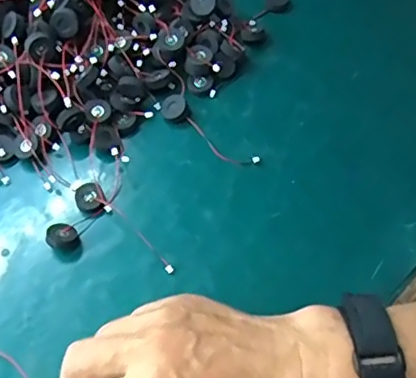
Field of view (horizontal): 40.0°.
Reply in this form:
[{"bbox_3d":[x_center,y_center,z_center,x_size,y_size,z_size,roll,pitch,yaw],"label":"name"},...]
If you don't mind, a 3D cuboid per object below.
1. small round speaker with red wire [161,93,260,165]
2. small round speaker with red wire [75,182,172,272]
[{"bbox_3d":[0.000,-0.045,0.442,0.090,0.011,0.023,38,67,18],"label":"small round speaker with red wire"},{"bbox_3d":[-0.057,0.025,0.406,0.093,0.009,0.020,33,65,16],"label":"small round speaker with red wire"}]

